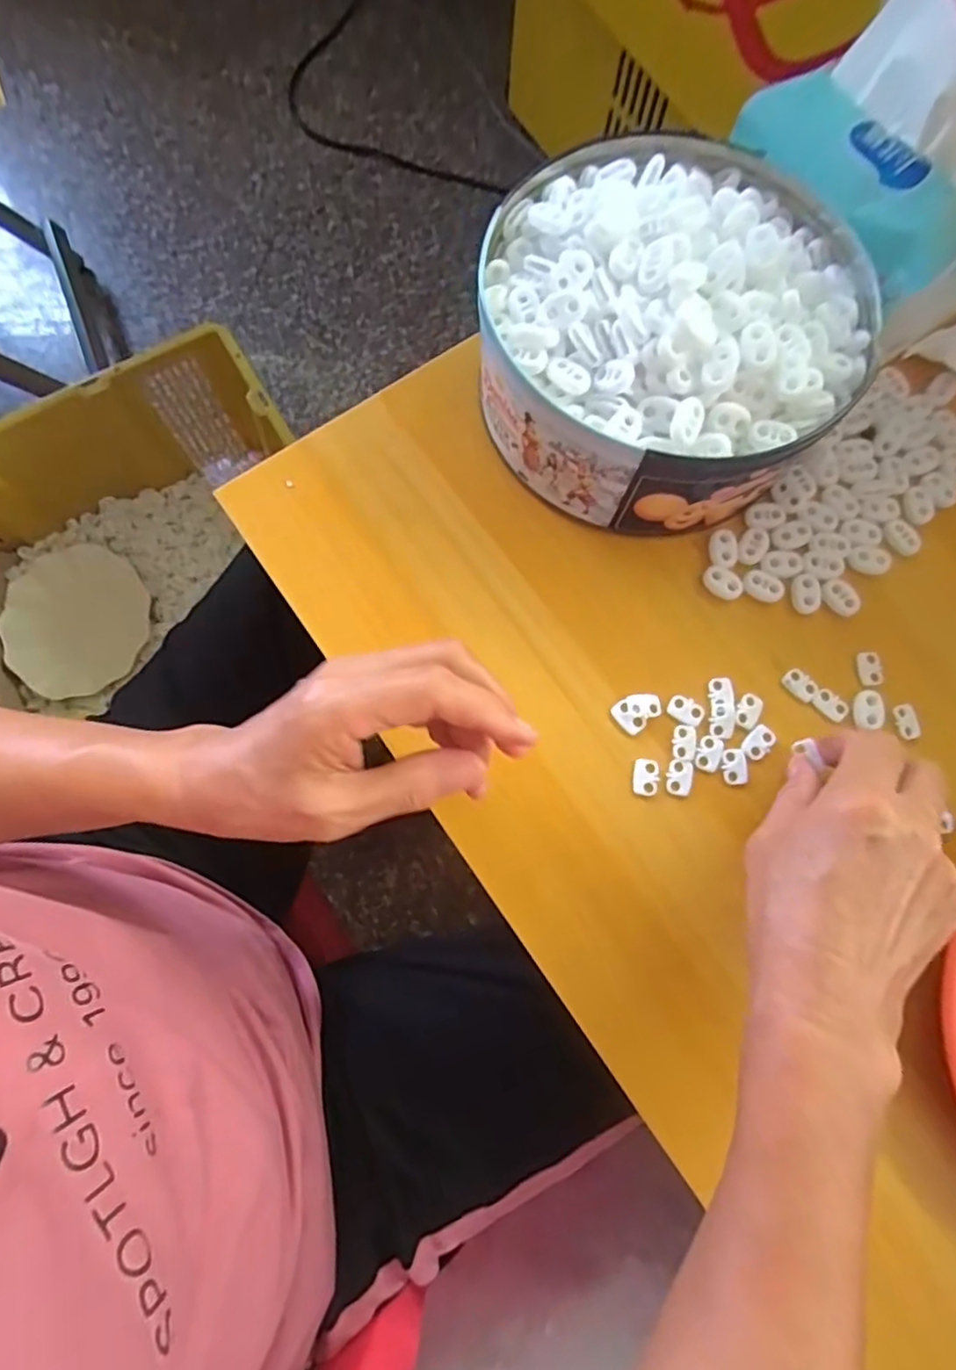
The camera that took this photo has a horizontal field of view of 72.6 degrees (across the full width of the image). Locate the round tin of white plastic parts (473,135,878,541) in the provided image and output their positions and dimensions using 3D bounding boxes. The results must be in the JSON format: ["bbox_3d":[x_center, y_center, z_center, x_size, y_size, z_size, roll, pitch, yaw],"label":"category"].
[{"bbox_3d":[0.100,-0.187,0.342,0.188,0.083,0.191,0,78,-2],"label":"round tin of white plastic parts"}]

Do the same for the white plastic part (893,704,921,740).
[{"bbox_3d":[0.229,0.020,0.350,0.011,0.005,0.018,-15,79,-5],"label":"white plastic part"}]

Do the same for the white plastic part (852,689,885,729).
[{"bbox_3d":[0.209,0.013,0.348,0.016,0.004,0.021,9,78,0],"label":"white plastic part"}]

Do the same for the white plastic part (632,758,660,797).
[{"bbox_3d":[0.087,0.048,0.338,0.014,0.004,0.019,3,78,-1],"label":"white plastic part"}]

